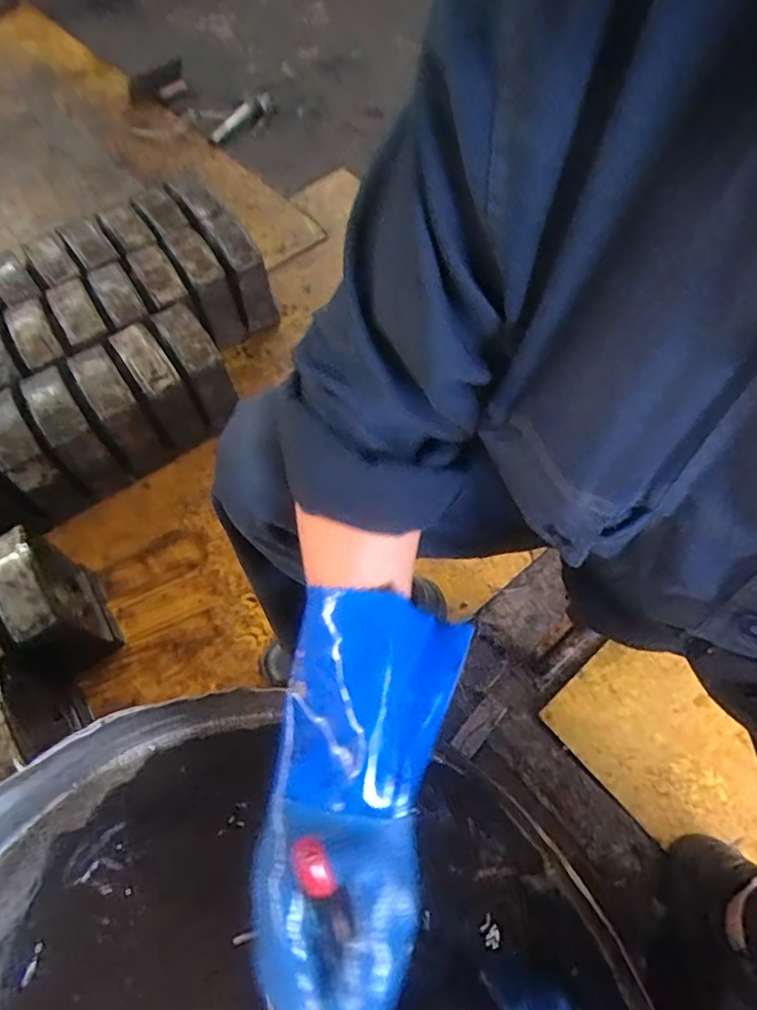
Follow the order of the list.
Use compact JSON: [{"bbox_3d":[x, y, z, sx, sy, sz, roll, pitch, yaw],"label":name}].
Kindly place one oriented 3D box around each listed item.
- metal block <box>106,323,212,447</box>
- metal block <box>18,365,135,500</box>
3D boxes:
[{"bbox_3d":[-0.361,-0.197,0.928,0.064,0.150,0.144,-32,65,-13],"label":"metal block"},{"bbox_3d":[-0.489,-0.122,0.898,0.068,0.162,0.175,-34,66,-14],"label":"metal block"}]

